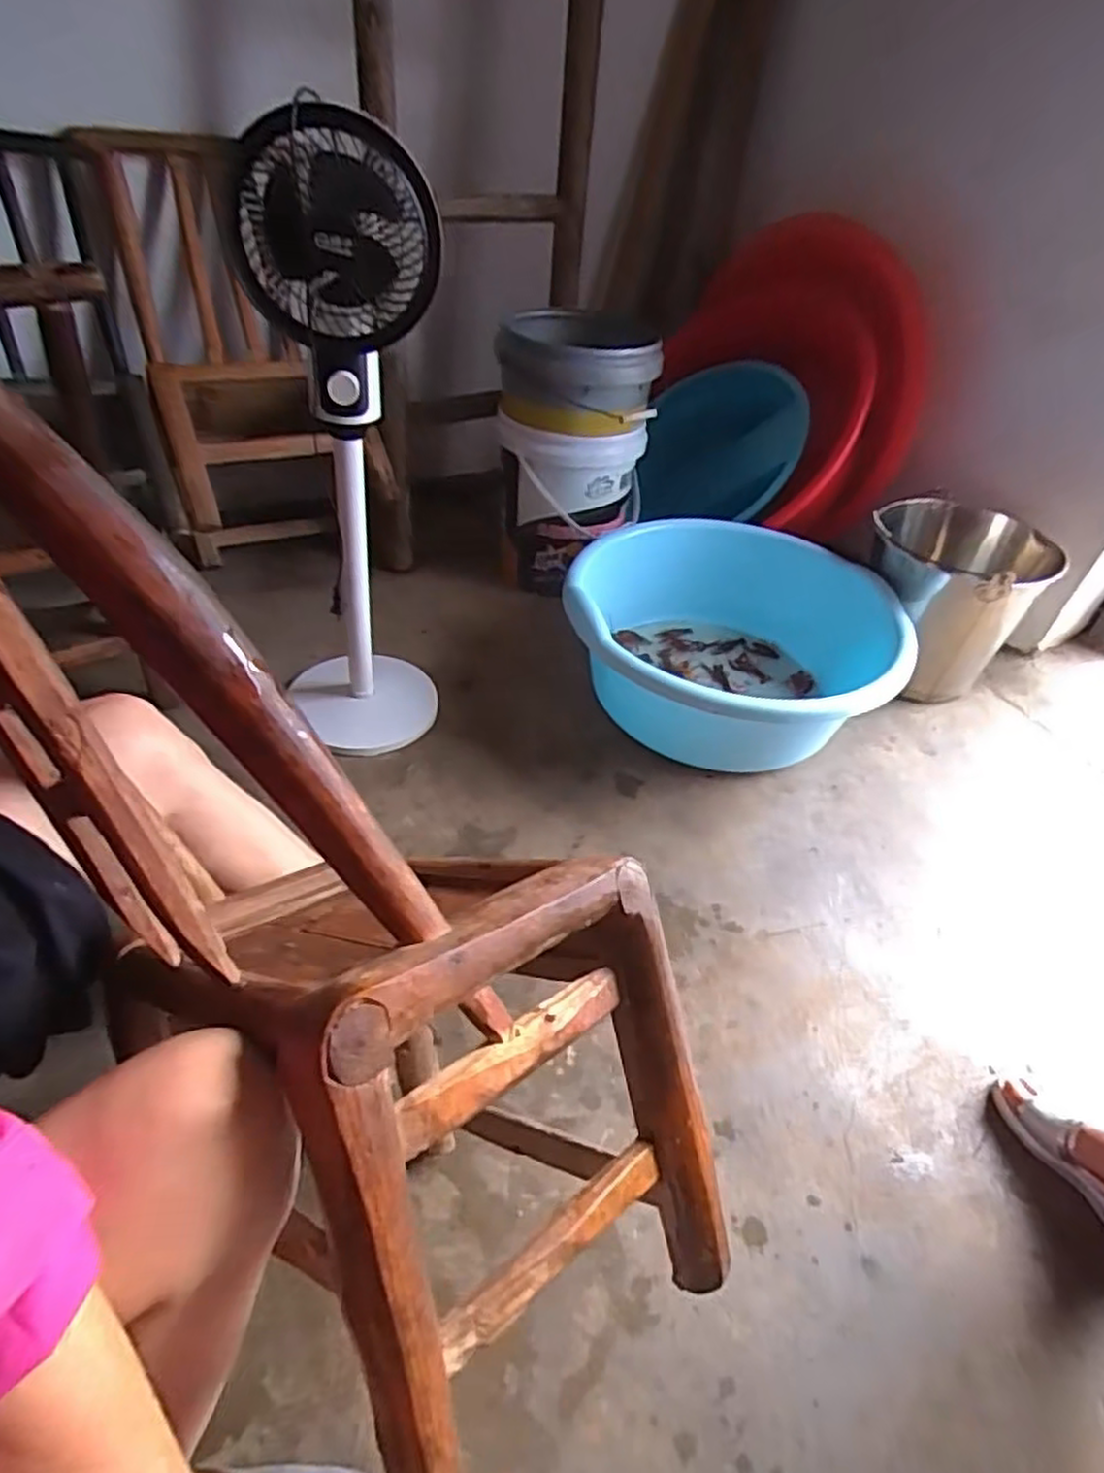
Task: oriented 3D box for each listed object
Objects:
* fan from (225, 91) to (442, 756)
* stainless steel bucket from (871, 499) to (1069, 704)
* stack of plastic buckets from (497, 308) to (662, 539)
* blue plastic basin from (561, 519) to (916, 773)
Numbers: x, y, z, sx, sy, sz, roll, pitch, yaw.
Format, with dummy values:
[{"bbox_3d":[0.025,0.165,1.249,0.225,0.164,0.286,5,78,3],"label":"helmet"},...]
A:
[{"bbox_3d":[-0.280,-0.323,1.012,0.214,0.822,0.222,-10,46,-17],"label":"fan"},{"bbox_3d":[0.720,-0.254,1.395,0.289,0.284,0.262,33,48,22],"label":"stainless steel bucket"},{"bbox_3d":[0.040,-0.596,1.389,0.265,0.317,0.296,6,44,-4],"label":"stack of plastic buckets"},{"bbox_3d":[0.301,-0.147,1.294,0.538,0.210,0.538,3,44,-3],"label":"blue plastic basin"}]

